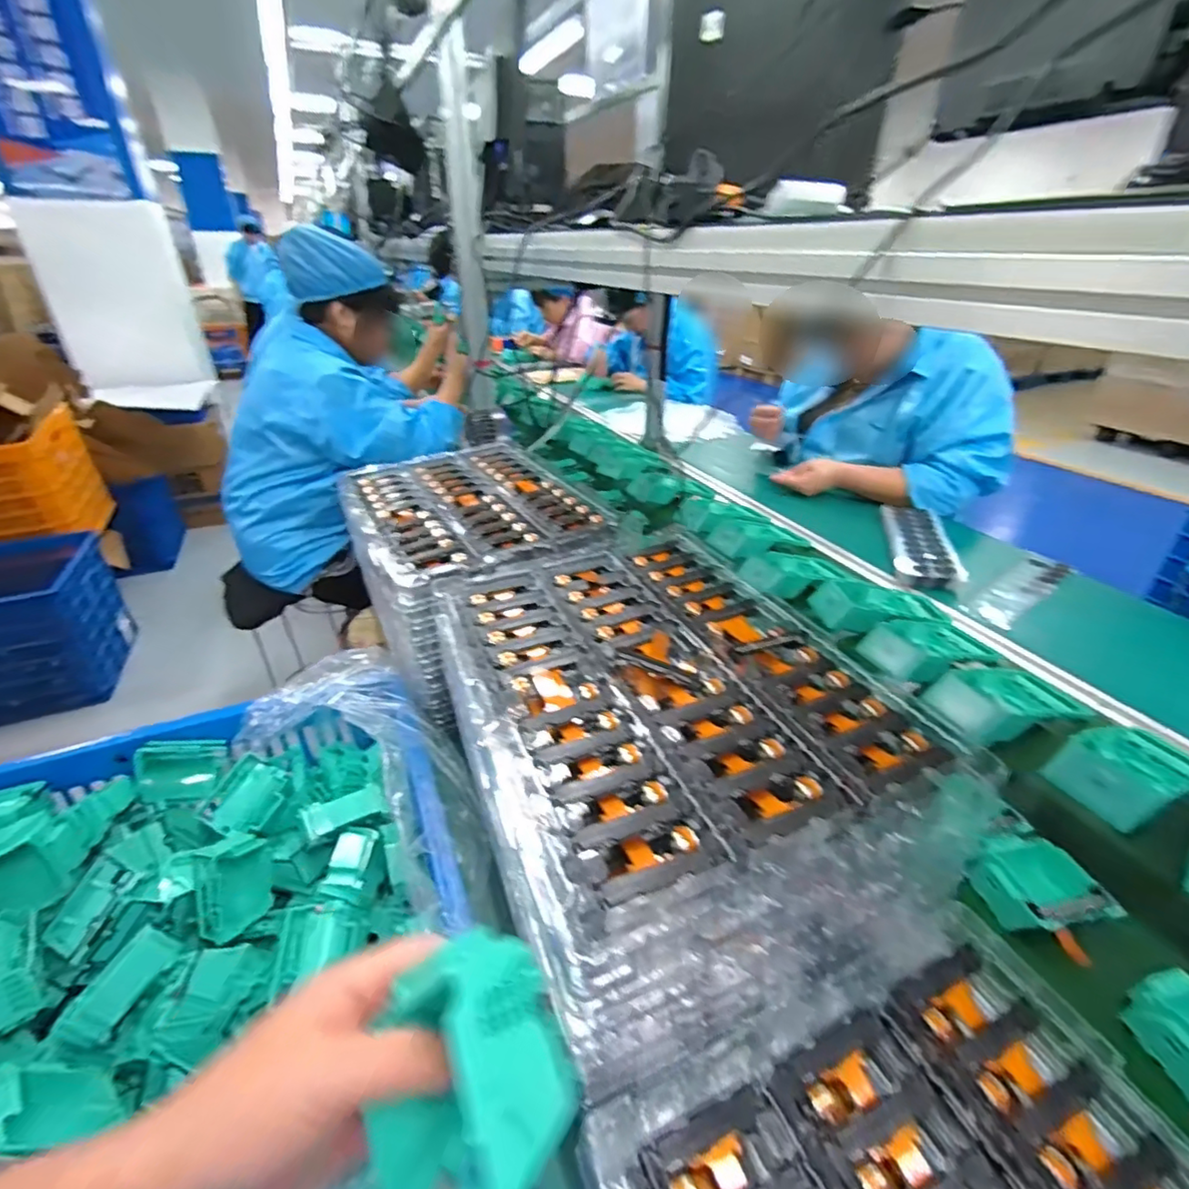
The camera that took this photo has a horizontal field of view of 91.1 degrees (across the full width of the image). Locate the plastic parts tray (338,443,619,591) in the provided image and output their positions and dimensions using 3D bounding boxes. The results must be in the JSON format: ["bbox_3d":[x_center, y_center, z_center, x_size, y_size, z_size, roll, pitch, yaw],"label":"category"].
[{"bbox_3d":[-0.155,-0.118,0.738,0.272,0.018,0.369,-17,35,-24],"label":"plastic parts tray"}]

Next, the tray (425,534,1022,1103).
[{"bbox_3d":[0.047,0.069,0.430,0.270,0.032,0.409,-13,33,-19],"label":"tray"}]

